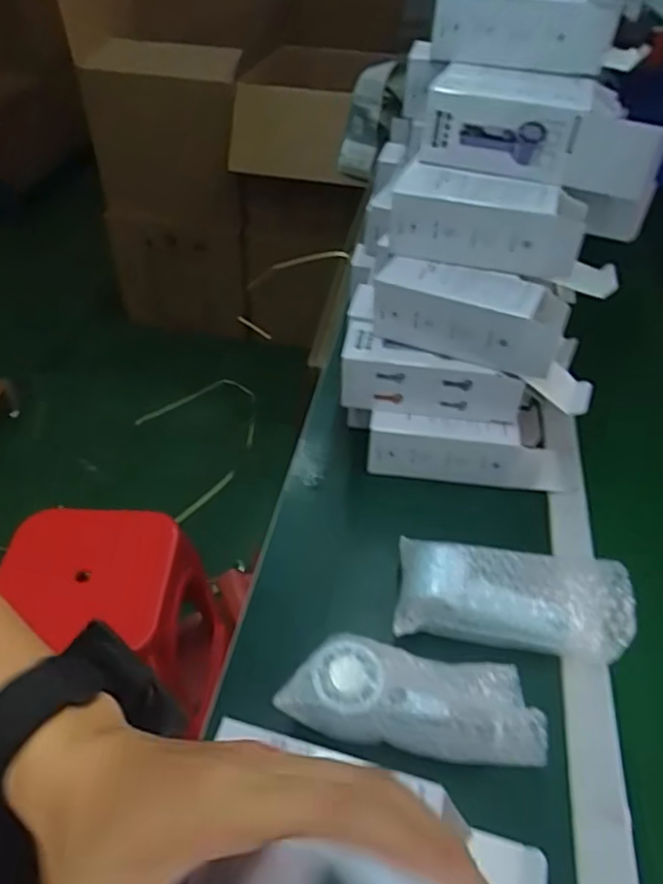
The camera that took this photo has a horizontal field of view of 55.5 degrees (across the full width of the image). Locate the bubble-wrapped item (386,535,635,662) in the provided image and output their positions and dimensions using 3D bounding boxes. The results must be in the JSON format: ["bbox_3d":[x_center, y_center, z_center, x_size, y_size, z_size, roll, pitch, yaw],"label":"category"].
[{"bbox_3d":[0.162,0.140,0.572,0.202,0.046,0.096,8,44,6],"label":"bubble-wrapped item"}]

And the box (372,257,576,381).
[{"bbox_3d":[0.139,-0.133,0.660,0.194,0.069,0.070,16,45,14],"label":"box"}]

